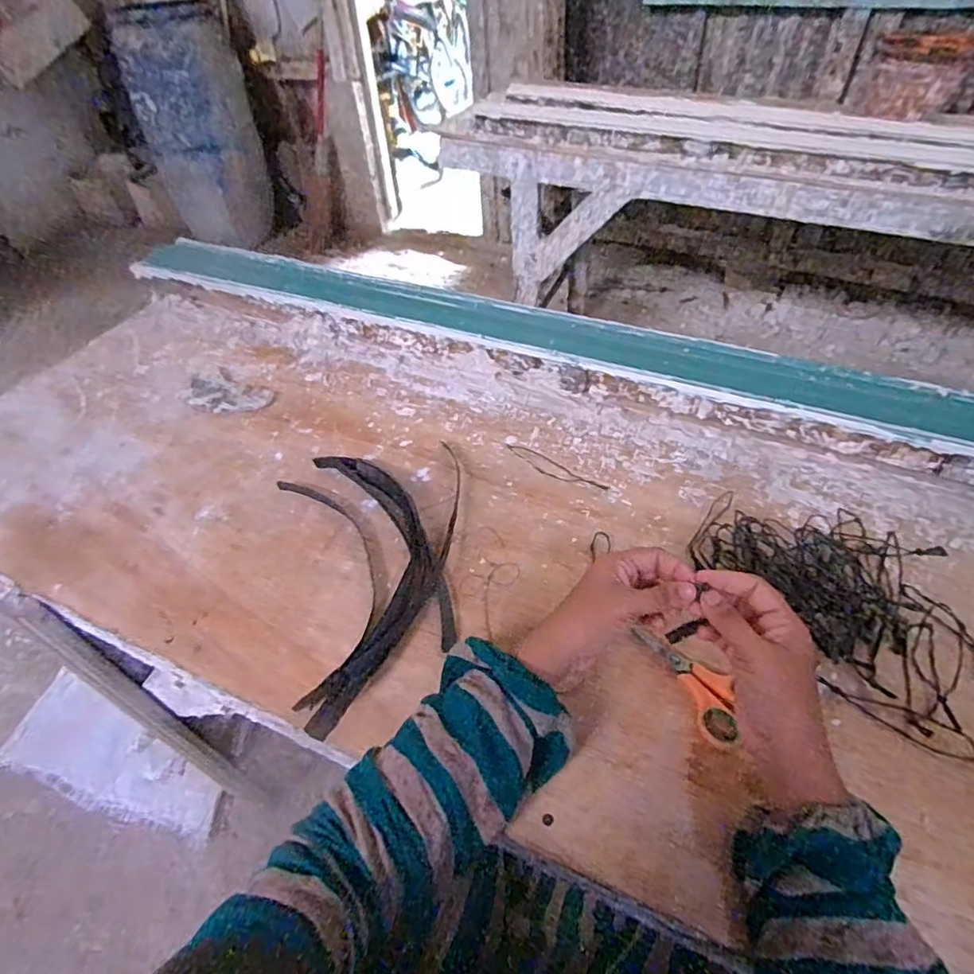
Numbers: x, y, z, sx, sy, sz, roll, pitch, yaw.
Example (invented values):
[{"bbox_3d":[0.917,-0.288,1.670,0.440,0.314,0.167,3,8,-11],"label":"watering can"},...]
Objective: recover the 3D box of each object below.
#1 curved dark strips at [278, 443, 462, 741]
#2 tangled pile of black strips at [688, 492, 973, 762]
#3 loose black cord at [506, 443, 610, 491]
[{"bbox_3d":[-0.095,0.063,0.539,0.183,0.021,0.289,-14,48,-9],"label":"curved dark strips"},{"bbox_3d":[0.316,0.084,0.498,0.173,0.024,0.239,-31,53,-22],"label":"tangled pile of black strips"},{"bbox_3d":[0.073,-0.020,0.619,0.124,0.004,0.023,27,55,26],"label":"loose black cord"}]

